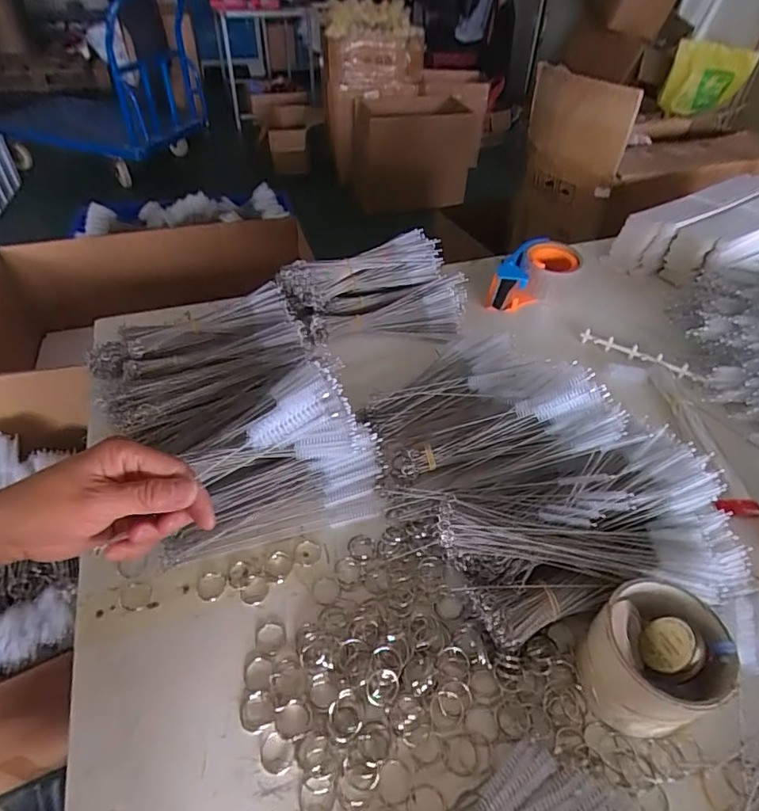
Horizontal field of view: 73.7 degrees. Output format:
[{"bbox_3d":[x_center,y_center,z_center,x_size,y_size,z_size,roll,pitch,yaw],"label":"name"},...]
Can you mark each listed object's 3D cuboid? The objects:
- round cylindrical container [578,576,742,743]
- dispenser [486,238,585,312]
[{"bbox_3d":[0.190,0.179,0.358,0.086,0.074,0.081,1,44,-1],"label":"round cylindrical container"},{"bbox_3d":[0.235,-0.192,0.759,0.089,0.060,0.148,29,50,25],"label":"dispenser"}]

